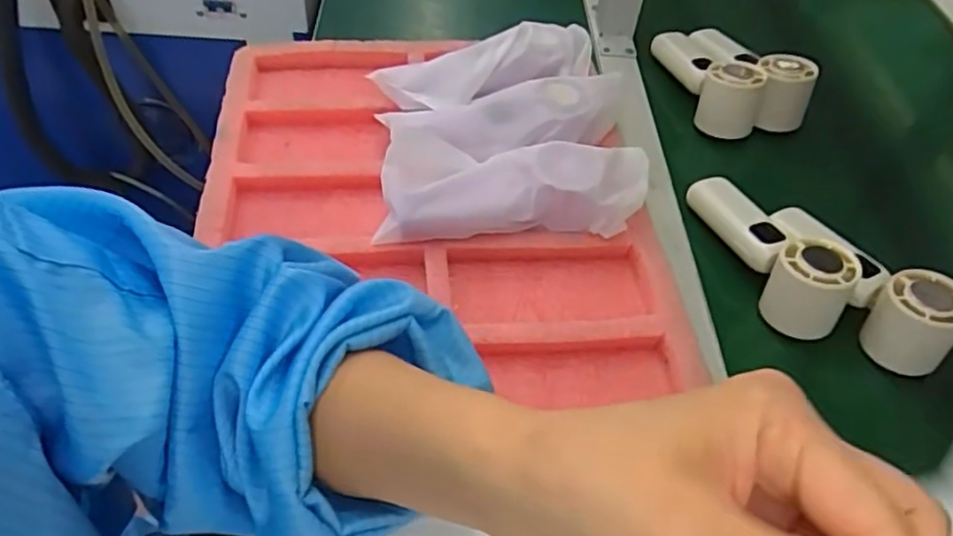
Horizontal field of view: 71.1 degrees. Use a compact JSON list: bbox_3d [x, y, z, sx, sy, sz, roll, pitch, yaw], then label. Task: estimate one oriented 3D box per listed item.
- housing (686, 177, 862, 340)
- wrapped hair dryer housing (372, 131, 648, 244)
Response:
[{"bbox_3d":[0.217,-0.016,0.515,0.055,0.061,0.152,-23,56,-21],"label":"housing"},{"bbox_3d":[0.028,-0.055,0.499,0.199,0.056,0.070,-2,51,-6],"label":"wrapped hair dryer housing"}]

